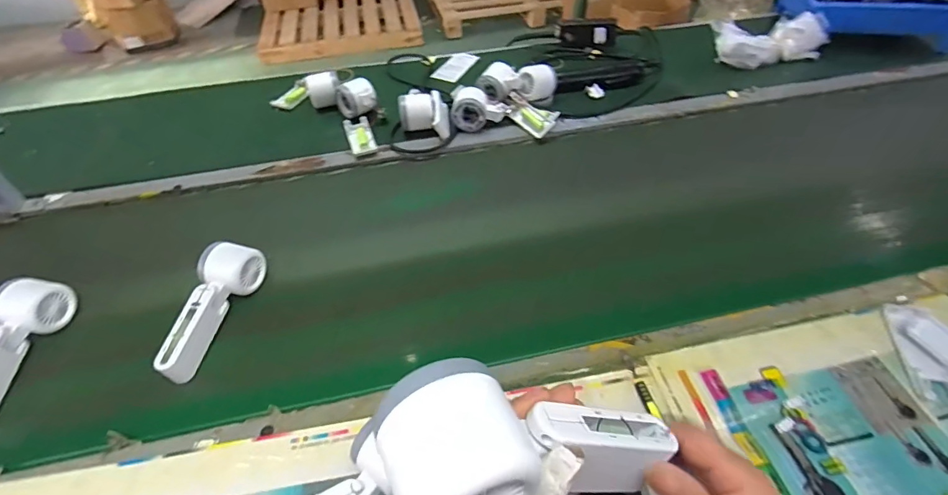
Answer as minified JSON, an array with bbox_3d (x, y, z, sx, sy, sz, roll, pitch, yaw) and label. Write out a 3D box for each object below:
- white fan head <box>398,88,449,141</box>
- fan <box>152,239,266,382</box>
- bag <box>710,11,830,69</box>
[{"bbox_3d":[-0.085,-0.233,0.795,0.084,0.058,0.094,-2,47,0],"label":"white fan head"},{"bbox_3d":[-0.309,0.067,0.527,0.052,0.062,0.161,9,48,10],"label":"fan"},{"bbox_3d":[0.590,-0.417,0.924,0.223,0.075,0.103,-13,48,-10],"label":"bag"}]

